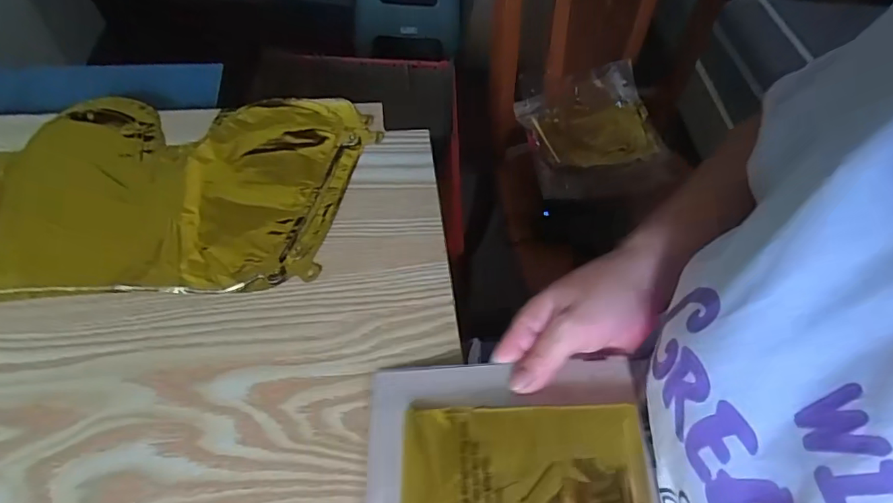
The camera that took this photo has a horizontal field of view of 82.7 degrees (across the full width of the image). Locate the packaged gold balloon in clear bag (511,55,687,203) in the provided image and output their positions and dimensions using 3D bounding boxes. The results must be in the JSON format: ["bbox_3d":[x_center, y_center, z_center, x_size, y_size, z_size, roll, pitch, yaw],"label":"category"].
[{"bbox_3d":[0.255,-0.208,0.879,0.250,0.033,0.281,-9,56,-11],"label":"packaged gold balloon in clear bag"}]

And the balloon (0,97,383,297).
[{"bbox_3d":[-0.289,-0.054,0.414,0.431,0.012,0.210,-4,55,-7],"label":"balloon"}]

